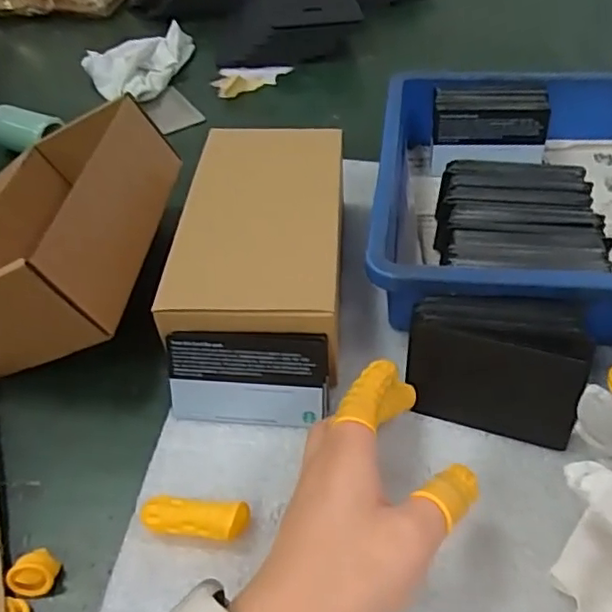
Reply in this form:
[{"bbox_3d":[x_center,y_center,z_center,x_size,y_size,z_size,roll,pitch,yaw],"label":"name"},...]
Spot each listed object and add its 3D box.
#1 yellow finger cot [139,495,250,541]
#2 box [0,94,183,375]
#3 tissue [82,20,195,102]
[{"bbox_3d":[-0.054,0.104,0.291,0.049,0.018,0.017,3,47,7],"label":"yellow finger cot"},{"bbox_3d":[-0.218,-0.052,0.398,0.233,0.088,0.177,2,47,6],"label":"box"},{"bbox_3d":[-0.182,-0.254,0.630,0.095,0.031,0.123,8,48,11],"label":"tissue"}]

